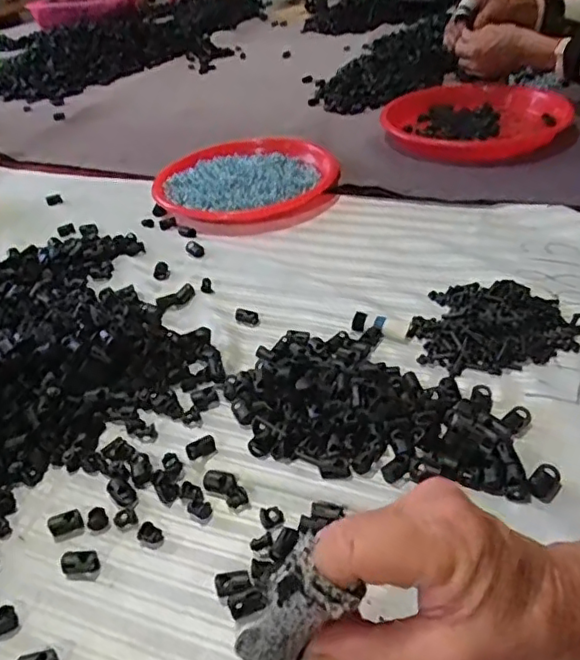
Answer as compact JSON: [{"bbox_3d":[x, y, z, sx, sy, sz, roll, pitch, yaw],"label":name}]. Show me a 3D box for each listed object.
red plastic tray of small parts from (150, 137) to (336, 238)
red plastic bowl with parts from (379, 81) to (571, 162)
[{"bbox_3d":[-0.054,-0.178,0.723,0.217,0.031,0.159,0,40,10],"label":"red plastic tray of small parts"},{"bbox_3d":[0.230,-0.271,0.765,0.216,0.044,0.168,-2,39,7],"label":"red plastic bowl with parts"}]

